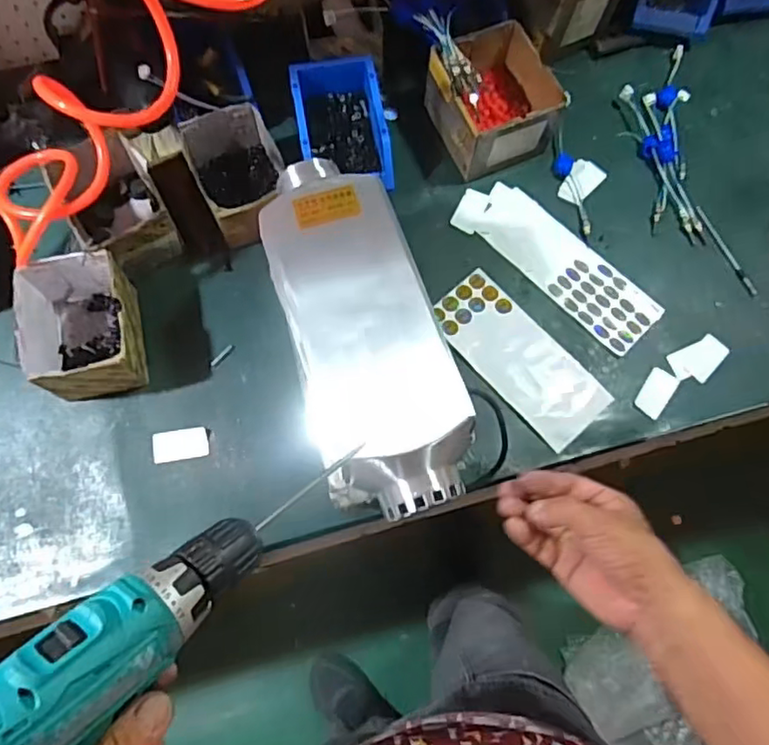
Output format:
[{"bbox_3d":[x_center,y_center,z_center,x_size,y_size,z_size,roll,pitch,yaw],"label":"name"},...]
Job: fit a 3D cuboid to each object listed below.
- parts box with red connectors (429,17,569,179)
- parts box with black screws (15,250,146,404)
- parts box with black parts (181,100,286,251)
[{"bbox_3d":[0.146,-0.372,0.837,0.136,0.096,0.155,-23,75,-9],"label":"parts box with red connectors"},{"bbox_3d":[-0.358,-0.052,0.735,0.116,0.100,0.156,-9,73,-5],"label":"parts box with black screws"},{"bbox_3d":[-0.191,-0.255,0.803,0.114,0.080,0.154,-23,74,-9],"label":"parts box with black parts"}]

